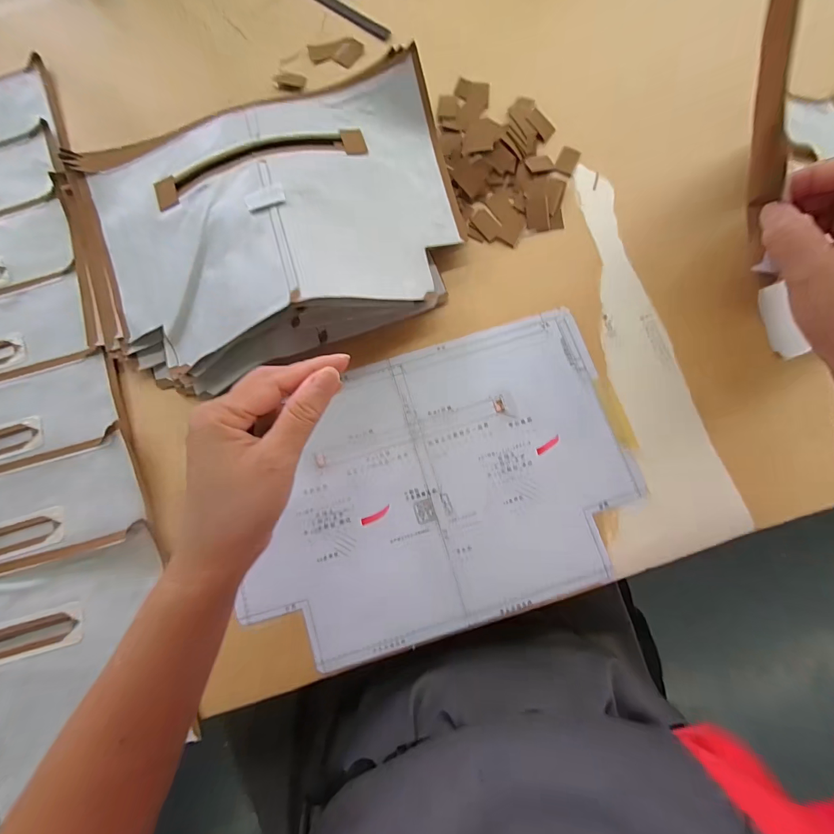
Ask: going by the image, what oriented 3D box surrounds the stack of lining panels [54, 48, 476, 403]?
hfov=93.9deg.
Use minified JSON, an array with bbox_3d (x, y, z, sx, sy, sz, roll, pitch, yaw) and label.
[{"bbox_3d":[-0.140,-0.177,0.367,0.363,0.070,0.253,-17,81,-3],"label":"stack of lining panels"}]

